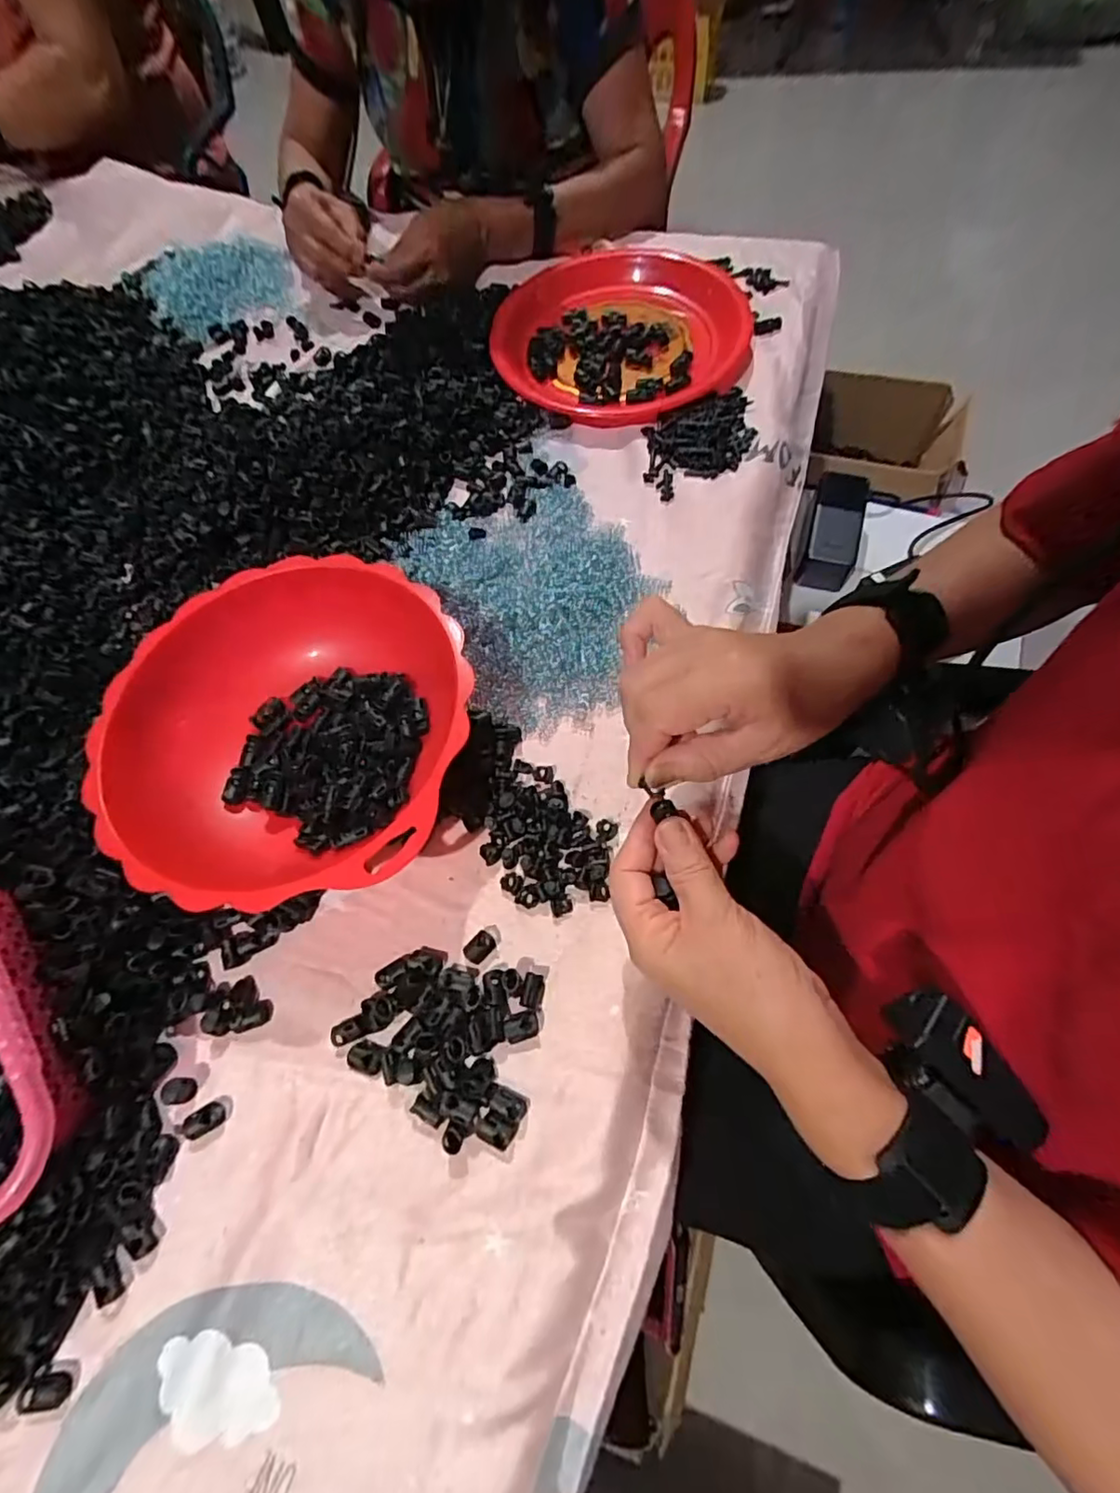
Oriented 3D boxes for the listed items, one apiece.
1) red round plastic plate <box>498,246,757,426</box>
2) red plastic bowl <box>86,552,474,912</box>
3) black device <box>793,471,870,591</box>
[{"bbox_3d":[0.068,-0.444,0.617,0.250,0.025,0.278,12,67,8],"label":"red round plastic plate"},{"bbox_3d":[-0.176,-0.010,0.404,0.231,0.068,0.236,-1,65,2],"label":"red plastic bowl"},{"bbox_3d":[0.312,-0.249,0.669,0.056,0.045,0.140,18,67,12],"label":"black device"}]

